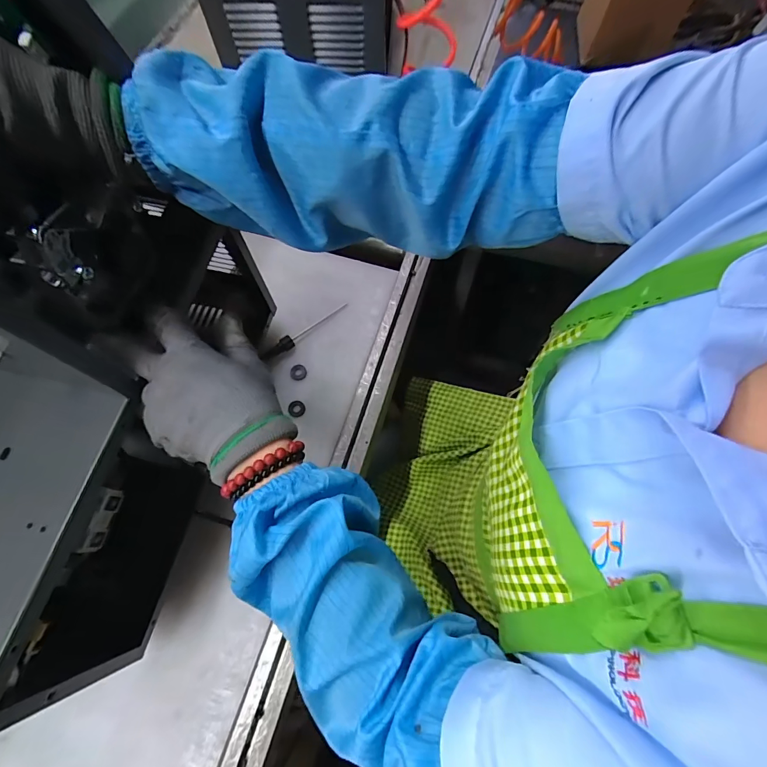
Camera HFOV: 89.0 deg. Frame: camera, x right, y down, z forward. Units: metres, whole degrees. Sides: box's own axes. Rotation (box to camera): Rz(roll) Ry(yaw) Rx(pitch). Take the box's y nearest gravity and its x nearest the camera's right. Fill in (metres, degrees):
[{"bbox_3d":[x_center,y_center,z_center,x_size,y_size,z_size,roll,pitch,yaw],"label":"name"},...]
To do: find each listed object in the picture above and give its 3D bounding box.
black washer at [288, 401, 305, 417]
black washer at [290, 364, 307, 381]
[{"bbox_3d":[-0.114,0.033,0.515,0.022,0.004,0.021,0,69,1],"label":"black washer"},{"bbox_3d":[-0.116,-0.015,0.531,0.022,0.004,0.022,0,69,1],"label":"black washer"}]

